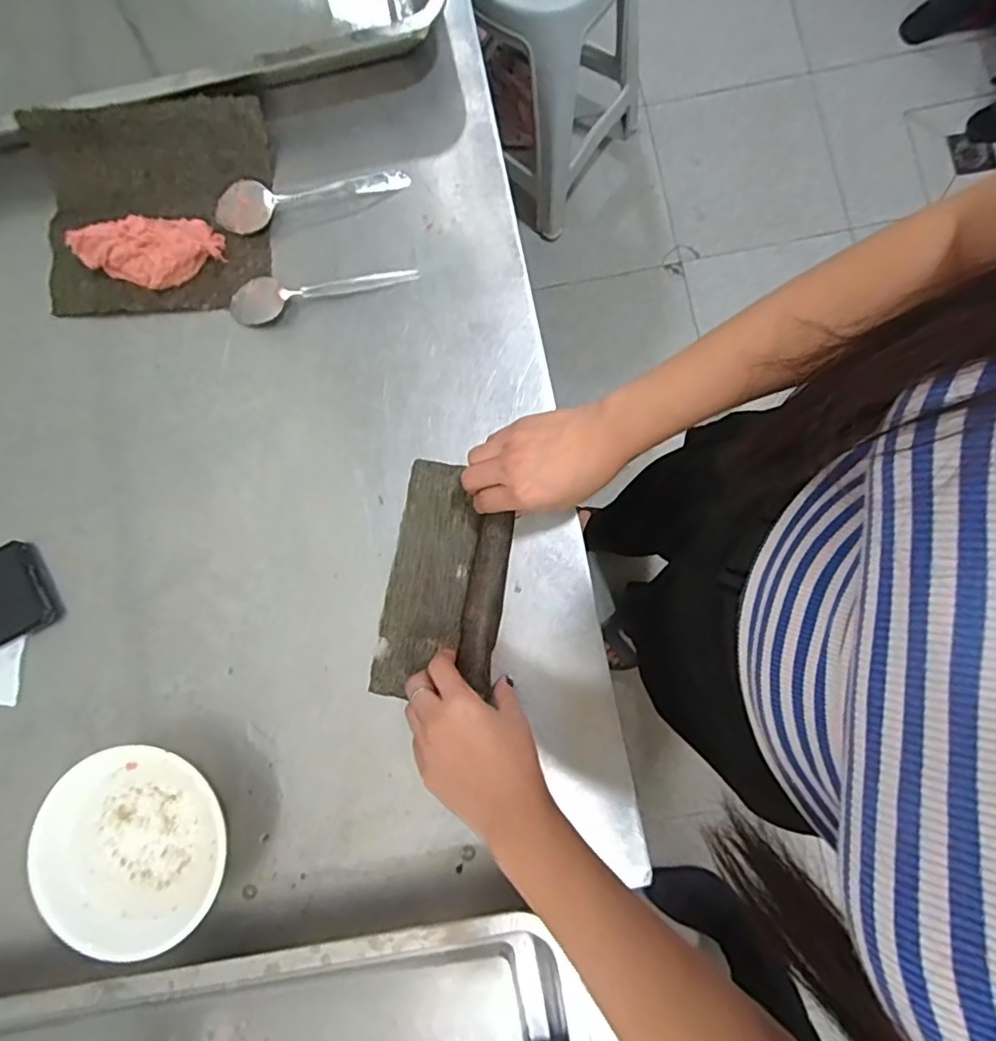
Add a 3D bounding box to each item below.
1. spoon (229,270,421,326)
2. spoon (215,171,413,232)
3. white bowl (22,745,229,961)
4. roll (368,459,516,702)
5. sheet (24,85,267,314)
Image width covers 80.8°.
[{"bbox_3d":[-0.155,-0.207,0.514,0.166,0.014,0.038,-16,83,-1],"label":"spoon"},{"bbox_3d":[-0.166,-0.294,0.522,0.170,0.018,0.032,-14,83,-1],"label":"spoon"},{"bbox_3d":[-0.278,0.248,0.452,0.139,0.043,0.140,0,84,1],"label":"white bowl"},{"bbox_3d":[-0.042,0.047,0.473,0.094,0.039,0.188,8,80,2],"label":"roll"},{"bbox_3d":[-0.303,-0.273,0.516,0.197,0.054,0.175,-3,83,1],"label":"sheet"}]

